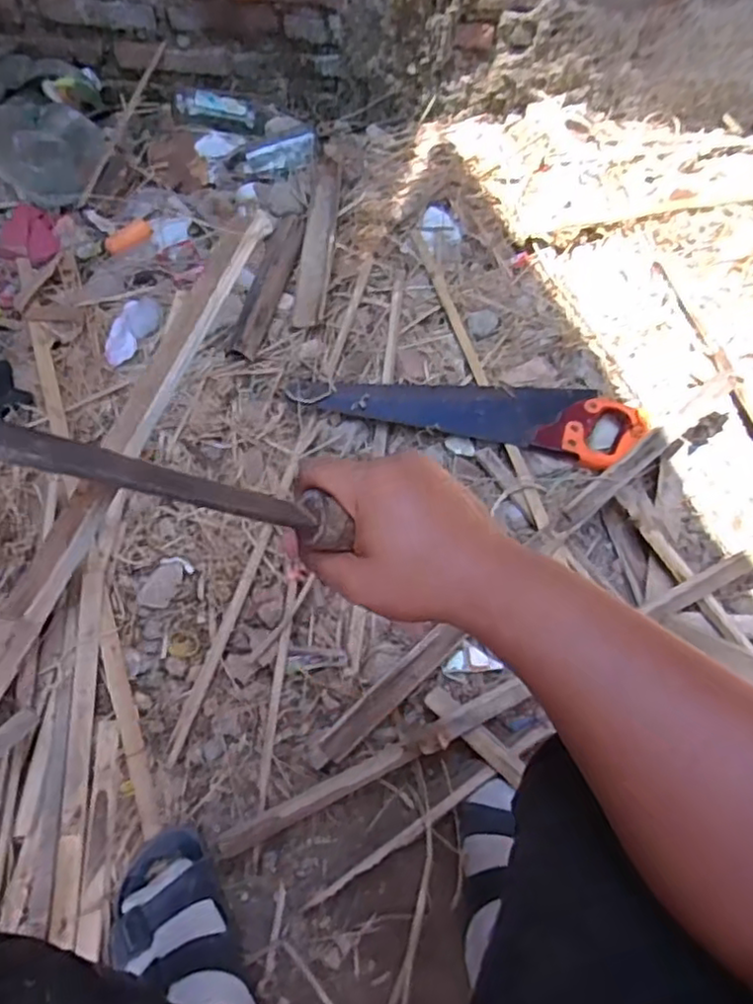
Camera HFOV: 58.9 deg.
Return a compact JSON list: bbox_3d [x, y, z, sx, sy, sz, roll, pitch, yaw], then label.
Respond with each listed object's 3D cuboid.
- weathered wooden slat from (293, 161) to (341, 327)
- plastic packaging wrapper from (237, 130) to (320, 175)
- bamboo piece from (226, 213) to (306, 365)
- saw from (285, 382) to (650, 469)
[{"bbox_3d":[-0.094,-0.432,1.098,0.050,0.036,0.353,3,63,1],"label":"weathered wooden slat"},{"bbox_3d":[-0.181,-0.650,1.247,0.144,0.029,0.076,-12,91,5],"label":"plastic packaging wrapper"},{"bbox_3d":[-0.173,-0.352,1.060,0.052,0.029,0.313,11,63,5],"label":"bamboo piece"},{"bbox_3d":[0.127,-0.140,0.946,0.487,0.036,0.135,14,63,6],"label":"saw"}]

